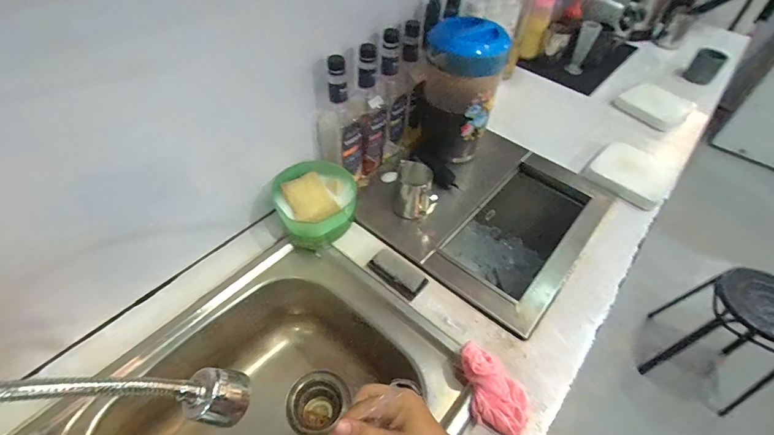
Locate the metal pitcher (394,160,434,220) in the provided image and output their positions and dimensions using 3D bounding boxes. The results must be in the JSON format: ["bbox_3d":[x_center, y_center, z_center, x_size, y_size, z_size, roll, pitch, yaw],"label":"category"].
[{"bbox_3d":[0.052,-0.049,0.757,0.065,0.101,0.067,4,48,-1],"label":"metal pitcher"}]

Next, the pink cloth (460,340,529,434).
[{"bbox_3d":[0.155,0.239,0.552,0.081,0.044,0.120,-8,49,-11],"label":"pink cloth"}]

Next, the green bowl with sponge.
[{"bbox_3d":[-0.140,-0.029,0.741,0.157,0.067,0.156,2,48,-2],"label":"green bowl with sponge"}]

